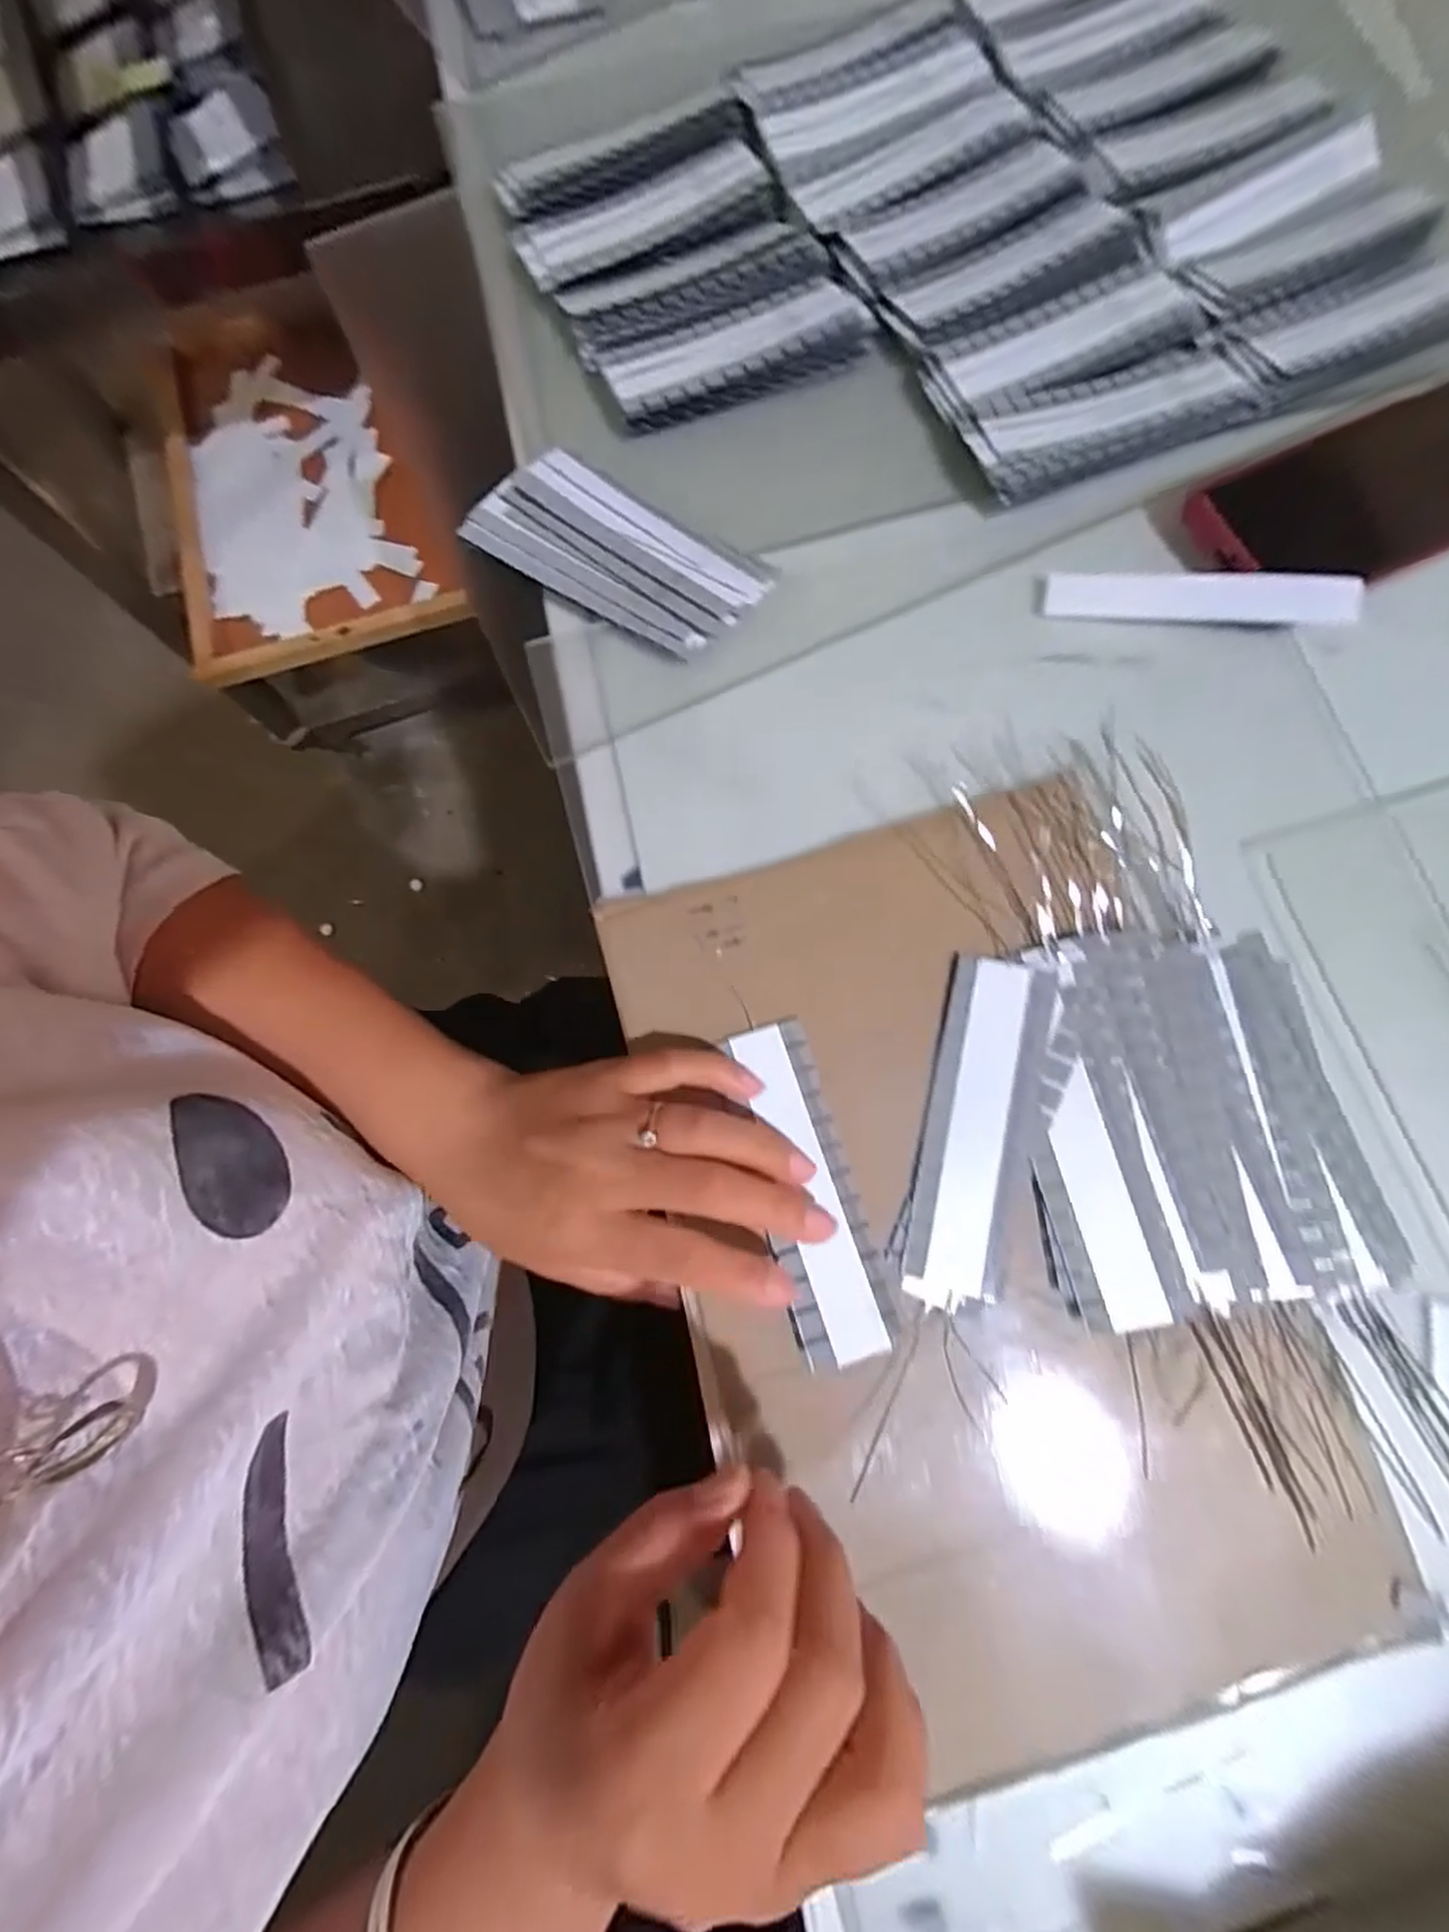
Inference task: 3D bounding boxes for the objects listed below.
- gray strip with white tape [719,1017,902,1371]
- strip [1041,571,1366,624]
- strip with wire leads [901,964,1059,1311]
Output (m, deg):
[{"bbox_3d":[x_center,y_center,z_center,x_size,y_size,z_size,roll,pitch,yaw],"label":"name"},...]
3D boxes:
[{"bbox_3d":[0.033,0.086,0.273,0.038,0.010,0.128,-14,75,-1],"label":"gray strip with white tape"},{"bbox_3d":[0.219,-0.170,0.323,0.131,0.006,0.022,7,92,12],"label":"strip"},{"bbox_3d":[0.102,0.064,0.278,0.040,0.006,0.135,13,79,4],"label":"strip with wire leads"}]

